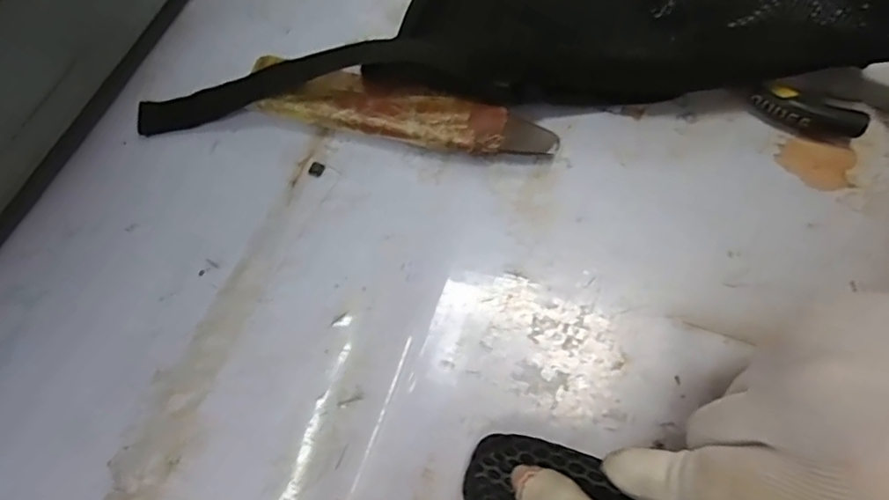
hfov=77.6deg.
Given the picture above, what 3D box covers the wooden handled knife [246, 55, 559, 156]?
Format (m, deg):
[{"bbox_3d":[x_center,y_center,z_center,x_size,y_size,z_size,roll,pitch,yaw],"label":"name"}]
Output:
[{"bbox_3d":[-0.027,-0.078,0.328,0.181,0.018,0.037,15,69,7],"label":"wooden handled knife"}]

